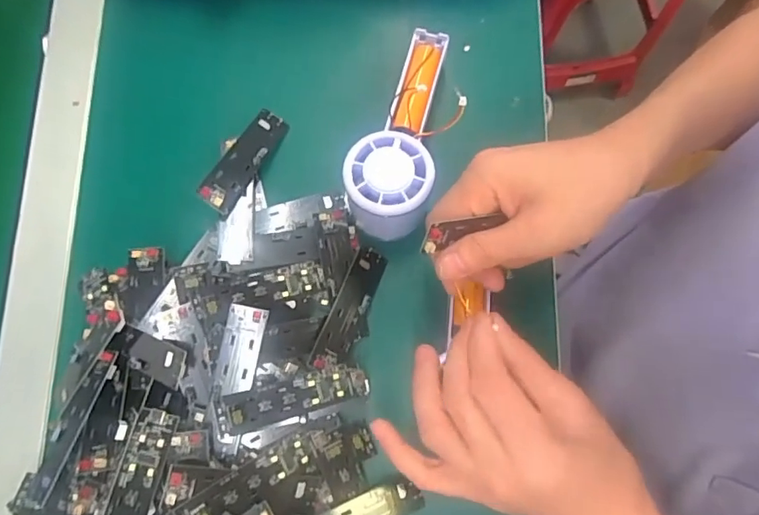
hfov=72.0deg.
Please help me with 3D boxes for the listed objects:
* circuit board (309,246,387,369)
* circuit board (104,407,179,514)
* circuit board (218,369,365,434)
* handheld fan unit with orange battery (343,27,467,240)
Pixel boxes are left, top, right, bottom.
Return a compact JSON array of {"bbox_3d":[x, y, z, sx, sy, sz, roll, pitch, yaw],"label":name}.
[{"bbox_3d":[-0.019,0.035,0.356,0.025,0.007,0.090,32,67,-23],"label":"circuit board"},{"bbox_3d":[-0.137,0.131,0.291,0.023,0.005,0.089,14,75,2],"label":"circuit board"},{"bbox_3d":[-0.051,0.086,0.322,0.093,0.011,0.021,-10,78,-18],"label":"circuit board"},{"bbox_3d":[0.019,-0.084,0.370,0.061,0.058,0.156,13,64,2],"label":"handheld fan unit with orange battery"}]

